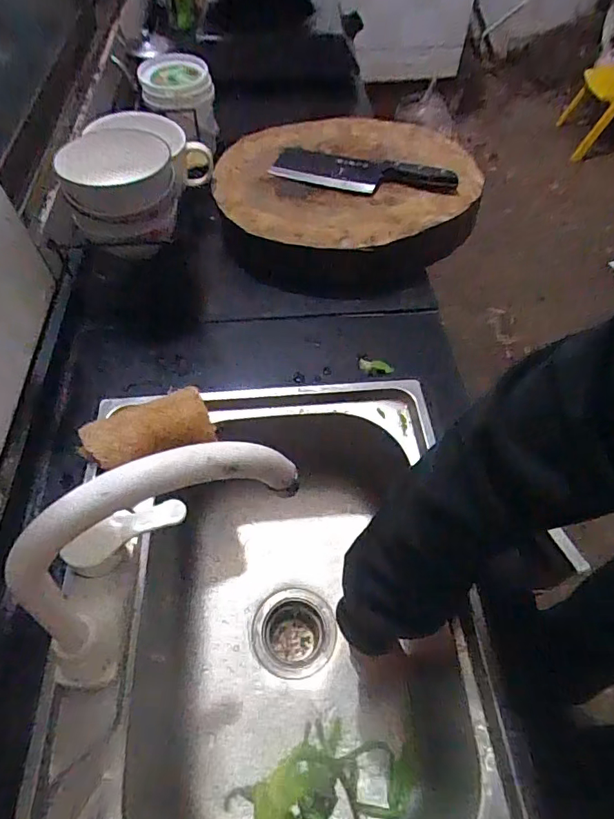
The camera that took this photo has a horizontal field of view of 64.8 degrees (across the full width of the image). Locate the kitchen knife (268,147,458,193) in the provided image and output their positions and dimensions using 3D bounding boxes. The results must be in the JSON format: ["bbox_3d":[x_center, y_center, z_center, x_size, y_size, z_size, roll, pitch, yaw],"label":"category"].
[{"bbox_3d":[0.090,-0.388,0.786,0.296,0.029,0.079,17,57,13],"label":"kitchen knife"}]

